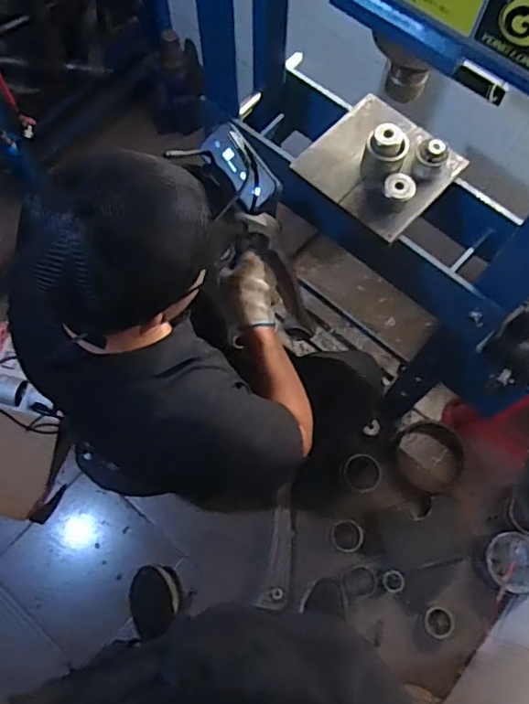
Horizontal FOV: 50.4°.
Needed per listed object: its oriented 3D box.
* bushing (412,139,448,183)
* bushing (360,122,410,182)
[{"bbox_3d":[0.239,-0.277,0.815,0.046,0.045,0.045,1,70,-2],"label":"bushing"},{"bbox_3d":[0.172,-0.284,0.814,0.061,0.057,0.053,22,70,6],"label":"bushing"}]

